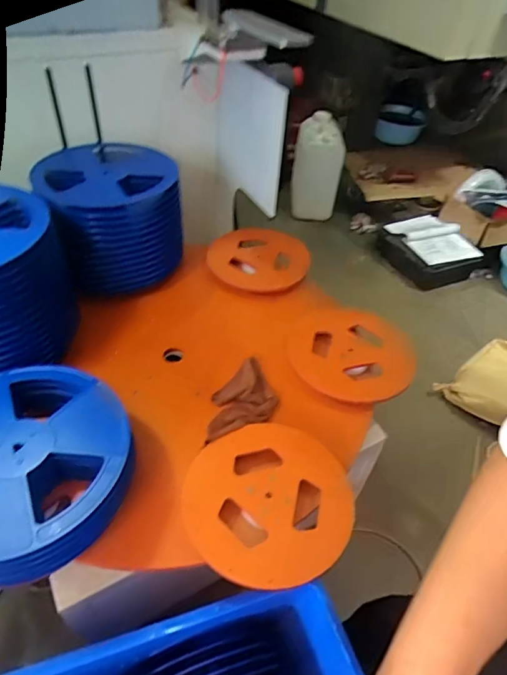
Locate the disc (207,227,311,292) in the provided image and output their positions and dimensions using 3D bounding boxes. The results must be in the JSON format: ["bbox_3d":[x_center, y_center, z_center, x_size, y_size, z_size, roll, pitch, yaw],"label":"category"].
[{"bbox_3d":[0.014,-0.217,1.201,0.264,0.028,0.259,3,45,-3],"label":"disc"}]

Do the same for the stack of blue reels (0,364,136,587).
[{"bbox_3d":[-0.357,0.200,0.715,0.323,0.101,0.315,34,51,26],"label":"stack of blue reels"}]

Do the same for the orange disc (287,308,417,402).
[{"bbox_3d":[0.217,0.029,0.996,0.272,0.031,0.267,3,45,-3],"label":"orange disc"}]

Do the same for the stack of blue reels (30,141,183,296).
[{"bbox_3d":[-0.367,-0.313,1.165,0.317,0.255,0.339,-22,51,-25],"label":"stack of blue reels"}]

